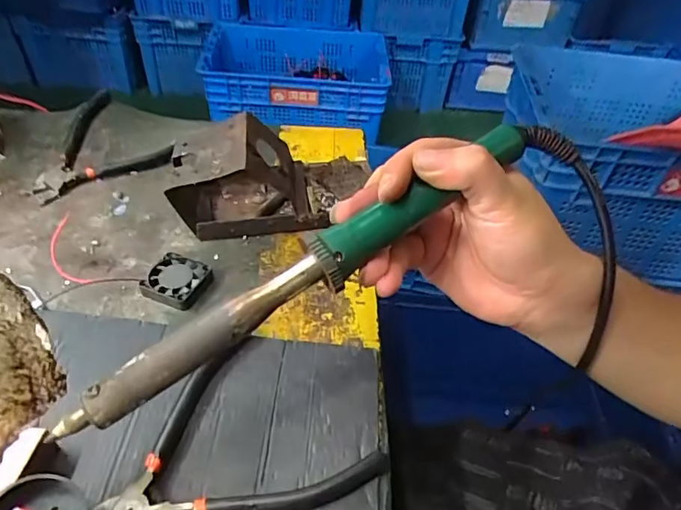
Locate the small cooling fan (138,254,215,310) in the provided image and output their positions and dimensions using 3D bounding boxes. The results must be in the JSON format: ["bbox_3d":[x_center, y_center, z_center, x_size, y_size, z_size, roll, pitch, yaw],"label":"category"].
[{"bbox_3d":[-0.122,0.019,0.390,0.043,0.010,0.040,19,45,13],"label":"small cooling fan"}]

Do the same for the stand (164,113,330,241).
[{"bbox_3d":[-0.080,-0.066,0.430,0.107,0.081,0.075,-5,45,-11],"label":"stand"}]

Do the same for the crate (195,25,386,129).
[{"bbox_3d":[-0.135,-0.614,1.740,0.616,0.181,0.441,-2,44,-7],"label":"crate"}]

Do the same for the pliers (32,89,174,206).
[{"bbox_3d":[-0.241,-0.106,0.492,0.118,0.030,0.109,-28,53,-30],"label":"pliers"}]

